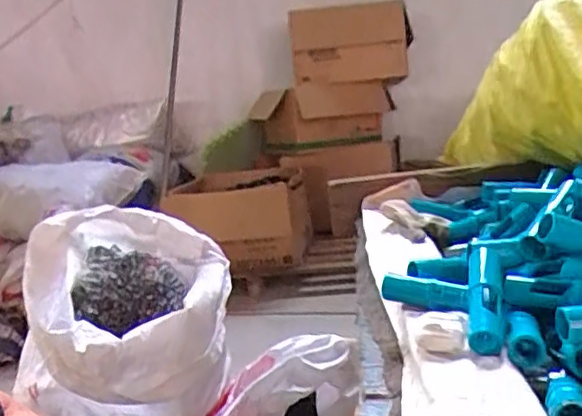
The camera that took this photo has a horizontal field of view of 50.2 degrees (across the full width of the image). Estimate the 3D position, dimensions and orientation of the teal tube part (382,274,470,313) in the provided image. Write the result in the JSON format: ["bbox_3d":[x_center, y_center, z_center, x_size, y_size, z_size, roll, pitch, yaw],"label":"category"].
[{"bbox_3d":[0.135,0.087,0.640,0.100,0.027,0.023,2,15,38],"label":"teal tube part"}]

